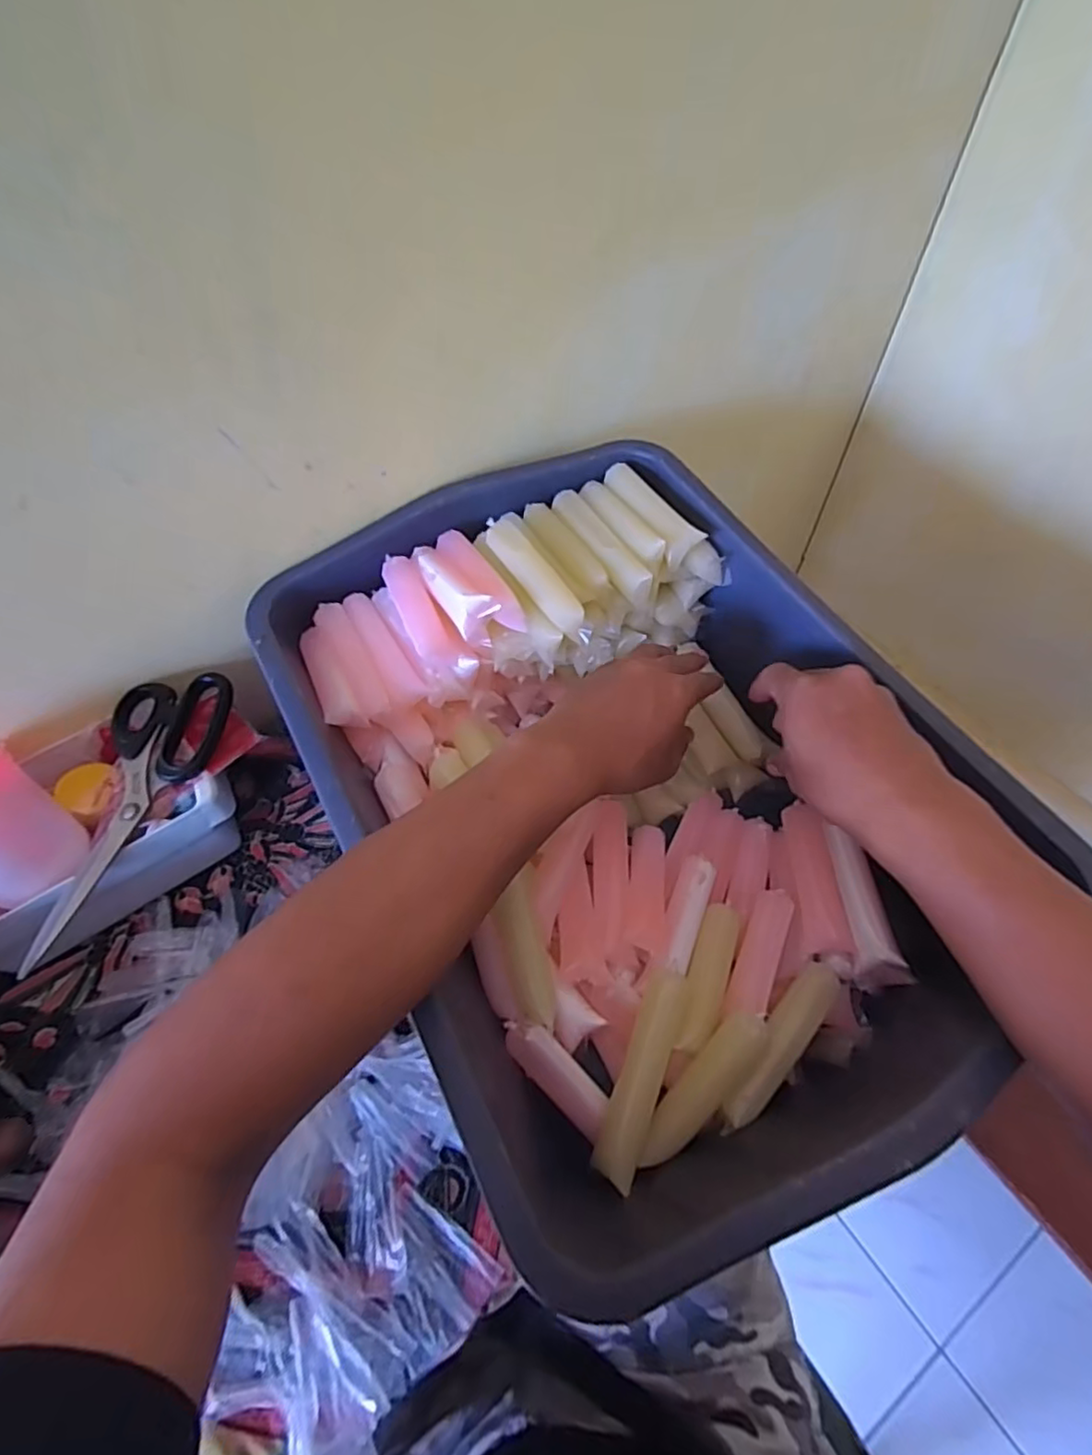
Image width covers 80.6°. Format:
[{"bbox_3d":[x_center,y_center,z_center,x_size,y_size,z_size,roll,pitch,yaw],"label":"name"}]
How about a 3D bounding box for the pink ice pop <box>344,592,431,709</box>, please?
[{"bbox_3d":[-0.124,-0.058,0.483,0.028,0.017,0.107,-30,62,-14],"label":"pink ice pop"}]

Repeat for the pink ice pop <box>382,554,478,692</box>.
[{"bbox_3d":[-0.092,-0.081,0.488,0.033,0.022,0.118,-28,74,-12],"label":"pink ice pop"}]

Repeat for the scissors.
[{"bbox_3d":[-0.278,0.053,0.438,0.074,0.017,0.204,0,59,4],"label":"scissors"}]

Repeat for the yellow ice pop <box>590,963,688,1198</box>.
[{"bbox_3d":[0.057,0.205,0.383,0.026,0.028,0.115,18,62,14],"label":"yellow ice pop"}]

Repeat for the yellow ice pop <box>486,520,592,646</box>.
[{"bbox_3d":[-0.006,-0.109,0.482,0.023,0.029,0.113,-31,62,-14],"label":"yellow ice pop"}]

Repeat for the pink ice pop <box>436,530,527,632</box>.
[{"bbox_3d":[-0.051,-0.117,0.484,0.030,0.026,0.114,-29,62,-13],"label":"pink ice pop"}]

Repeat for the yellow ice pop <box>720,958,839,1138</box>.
[{"bbox_3d":[0.148,0.197,0.399,0.026,0.022,0.120,33,67,21],"label":"yellow ice pop"}]

